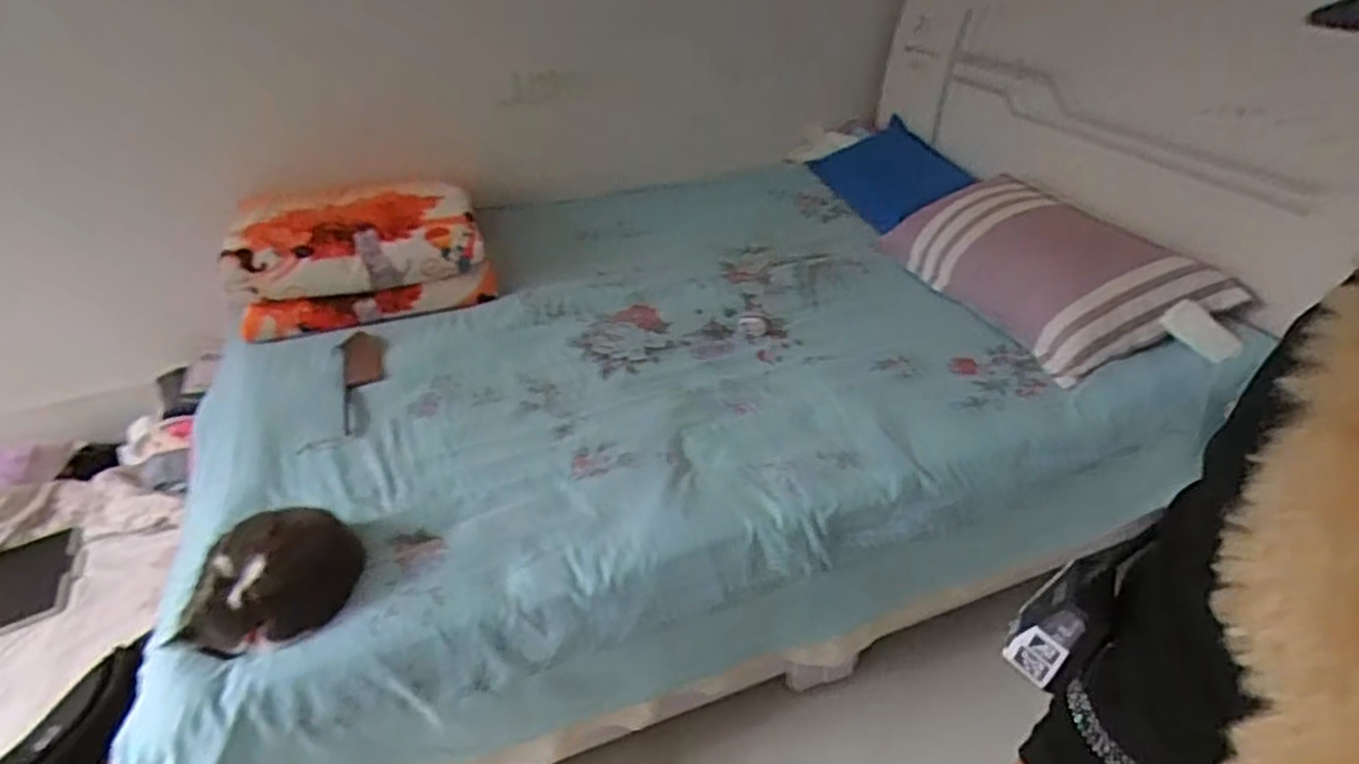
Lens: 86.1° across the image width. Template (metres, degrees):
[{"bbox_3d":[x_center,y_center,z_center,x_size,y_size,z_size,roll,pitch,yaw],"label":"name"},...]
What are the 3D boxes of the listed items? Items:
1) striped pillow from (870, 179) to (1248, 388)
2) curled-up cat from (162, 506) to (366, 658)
[{"bbox_3d":[0.767,-0.261,1.625,0.332,0.098,0.682,-50,44,10],"label":"striped pillow"},{"bbox_3d":[-0.588,0.289,1.061,0.203,0.097,0.202,-6,41,-3],"label":"curled-up cat"}]

